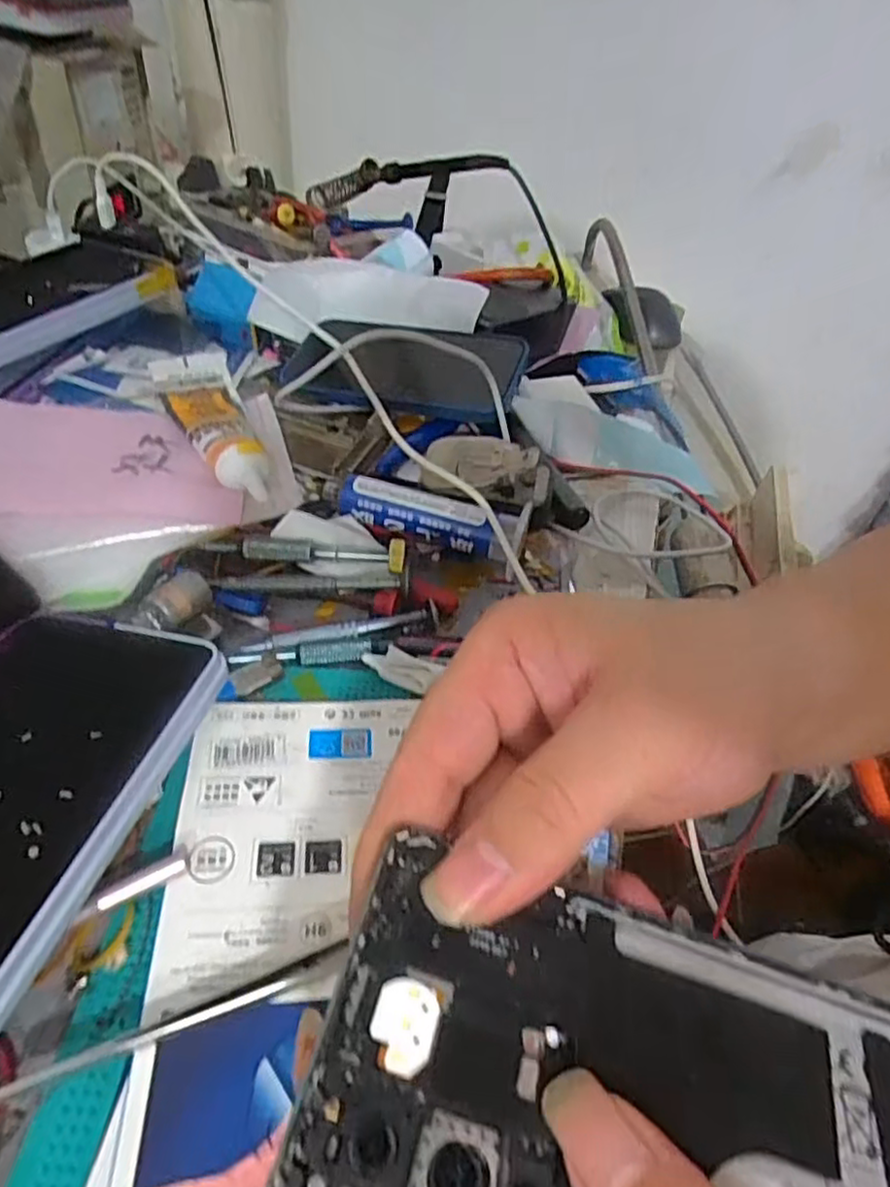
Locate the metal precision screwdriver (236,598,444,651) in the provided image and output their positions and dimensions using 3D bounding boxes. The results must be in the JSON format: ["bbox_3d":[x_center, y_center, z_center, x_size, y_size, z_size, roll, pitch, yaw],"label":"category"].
[{"bbox_3d":[-0.049,0.016,0.324,0.092,0.010,0.010,-8,45,-16],"label":"metal precision screwdriver"}]

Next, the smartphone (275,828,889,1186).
[{"bbox_3d":[0.055,0.105,0.134,0.161,0.006,0.071,16,43,-2],"label":"smartphone"}]

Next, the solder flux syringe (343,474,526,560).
[{"bbox_3d":[-0.009,-0.046,0.370,0.097,0.017,0.024,17,44,10],"label":"solder flux syringe"}]

